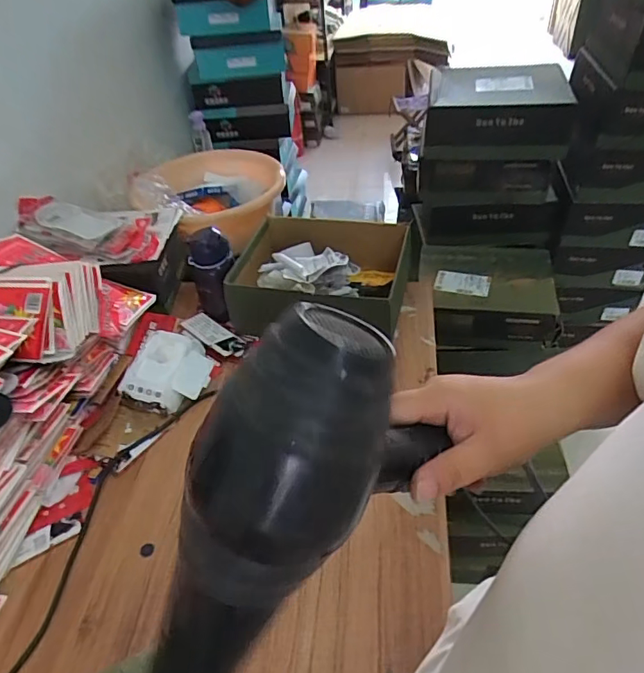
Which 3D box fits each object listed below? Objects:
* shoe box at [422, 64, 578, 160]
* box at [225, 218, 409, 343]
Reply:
[{"bbox_3d":[0.427,-0.559,1.249,0.321,0.145,0.287,6,43,12],"label":"shoe box"},{"bbox_3d":[-0.001,-0.127,1.019,0.330,0.142,0.270,-2,42,4],"label":"box"}]

